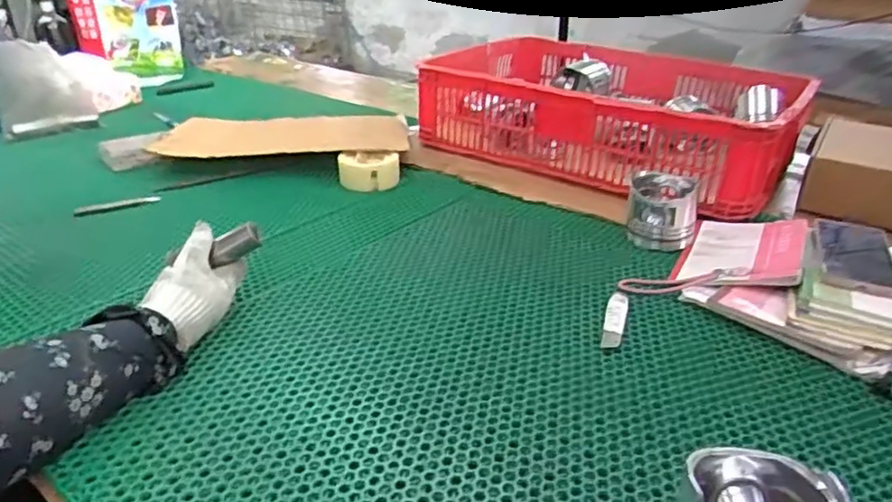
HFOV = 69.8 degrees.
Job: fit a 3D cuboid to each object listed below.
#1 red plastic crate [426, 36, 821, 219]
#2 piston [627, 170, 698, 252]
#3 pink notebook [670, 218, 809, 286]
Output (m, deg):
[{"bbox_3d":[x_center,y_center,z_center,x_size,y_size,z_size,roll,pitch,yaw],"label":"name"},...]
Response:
[{"bbox_3d":[0.280,-0.250,1.170,0.660,0.165,0.425,21,32,32],"label":"red plastic crate"},{"bbox_3d":[0.295,-0.057,0.874,0.093,0.086,0.101,9,28,12],"label":"piston"},{"bbox_3d":[0.375,-0.003,0.807,0.137,0.011,0.198,0,22,32],"label":"pink notebook"}]

